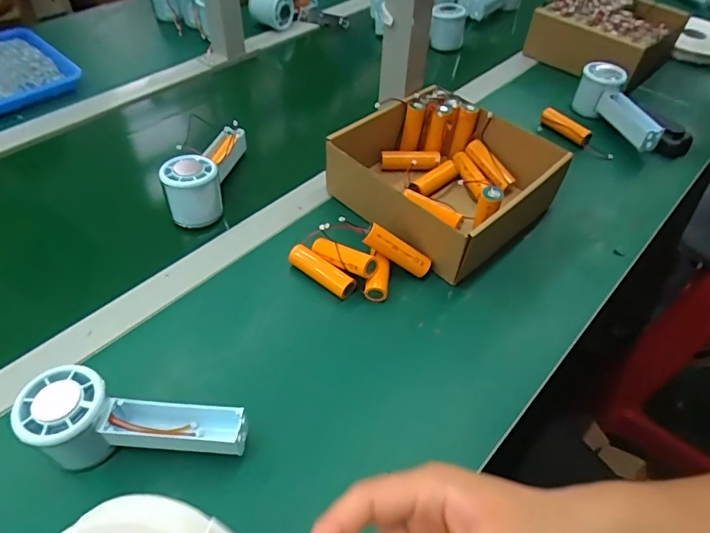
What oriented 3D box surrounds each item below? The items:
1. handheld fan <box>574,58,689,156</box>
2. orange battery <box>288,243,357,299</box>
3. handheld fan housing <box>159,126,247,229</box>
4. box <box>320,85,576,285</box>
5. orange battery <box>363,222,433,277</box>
[{"bbox_3d":[0.369,-0.205,0.676,0.073,0.063,0.171,-28,67,-26],"label":"handheld fan"},{"bbox_3d":[-0.033,0.006,0.482,0.075,0.021,0.019,33,55,24],"label":"orange battery"},{"bbox_3d":[-0.165,-0.111,0.558,0.056,0.057,0.138,7,49,4],"label":"handheld fan housing"},{"bbox_3d":[0.105,-0.106,0.550,0.201,0.078,0.198,-33,57,-28],"label":"box"},{"bbox_3d":[0.043,-0.015,0.479,0.070,0.020,0.019,32,44,-19],"label":"orange battery"}]

